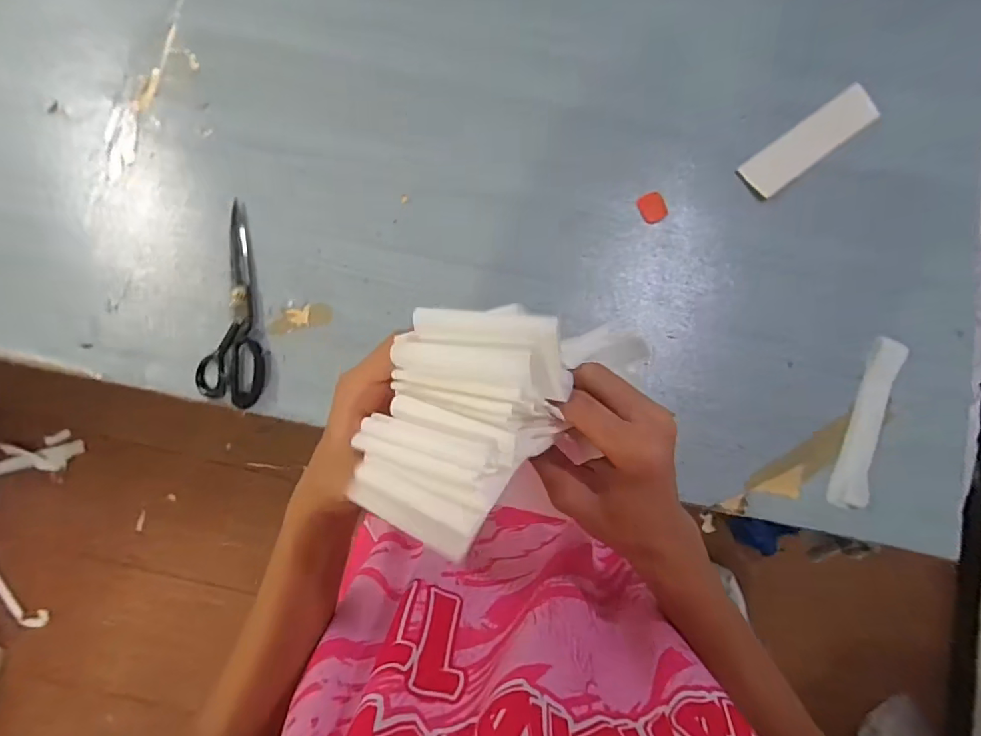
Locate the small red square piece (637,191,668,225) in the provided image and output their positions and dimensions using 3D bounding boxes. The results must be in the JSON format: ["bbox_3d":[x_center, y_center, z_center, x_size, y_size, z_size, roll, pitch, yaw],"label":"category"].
[{"bbox_3d":[0.240,-0.236,0.747,0.045,0.008,0.044,-27,81,-17],"label":"small red square piece"}]

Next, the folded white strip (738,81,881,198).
[{"bbox_3d":[0.484,-0.344,0.765,0.243,0.019,0.067,-37,74,-9],"label":"folded white strip"}]

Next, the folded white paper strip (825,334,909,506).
[{"bbox_3d":[0.518,0.074,0.692,0.049,0.012,0.235,20,82,2],"label":"folded white paper strip"}]

